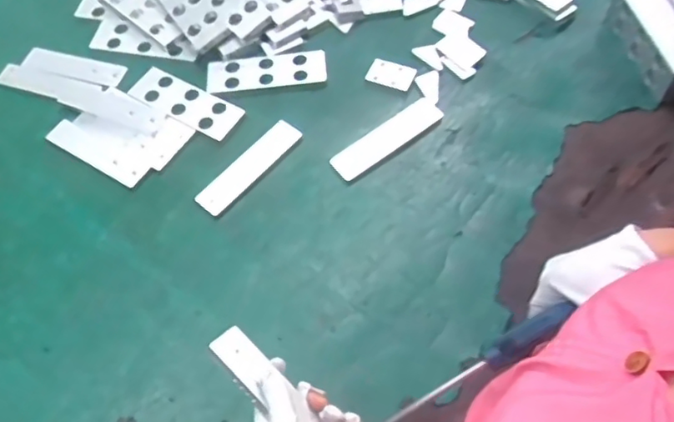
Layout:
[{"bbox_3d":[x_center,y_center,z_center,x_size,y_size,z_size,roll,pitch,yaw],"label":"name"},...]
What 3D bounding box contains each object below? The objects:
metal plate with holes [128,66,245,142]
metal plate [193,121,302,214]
[{"bbox_3d":[-0.207,-0.150,0.821,0.165,0.009,0.059,28,67,16],"label":"metal plate with holes"},{"bbox_3d":[-0.113,-0.058,0.763,0.041,0.012,0.154,40,71,21],"label":"metal plate"}]

